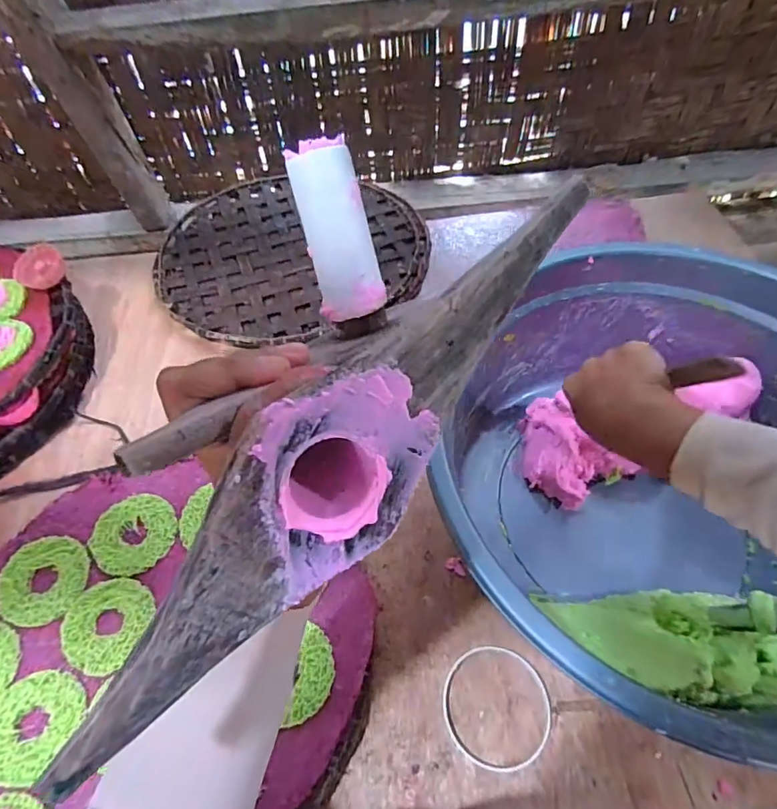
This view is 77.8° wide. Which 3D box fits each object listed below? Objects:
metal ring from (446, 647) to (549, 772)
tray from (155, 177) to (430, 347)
[{"bbox_3d":[0.092,0.253,0.405,0.089,0.004,0.089,-2,56,2],"label":"metal ring"},{"bbox_3d":[-0.154,-0.243,0.739,0.380,0.017,0.385,-2,56,2],"label":"tray"}]

